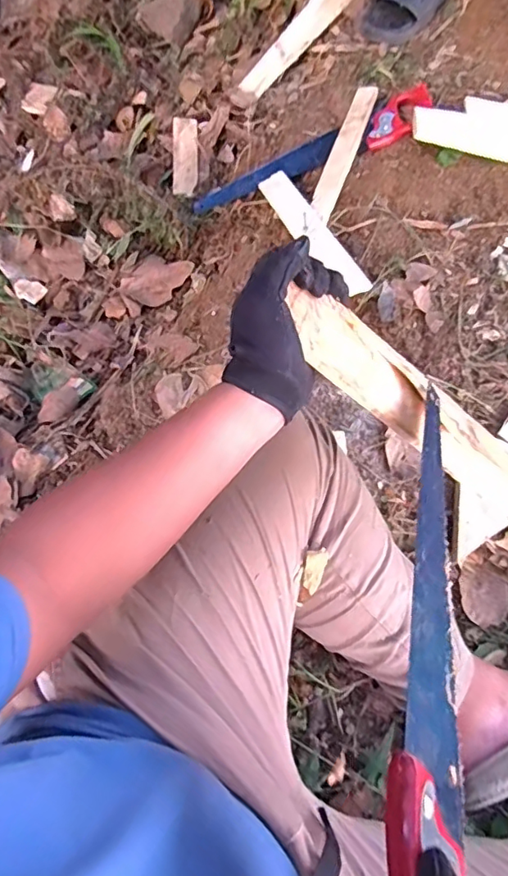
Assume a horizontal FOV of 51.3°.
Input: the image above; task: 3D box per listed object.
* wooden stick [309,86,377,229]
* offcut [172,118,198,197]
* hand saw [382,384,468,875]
[{"bbox_3d":[0.153,-0.489,0.911,0.041,0.024,0.309,19,68,9],"label":"wooden stick"},{"bbox_3d":[-0.144,-0.592,1.113,0.051,0.006,0.172,1,78,-7],"label":"offcut"},{"bbox_3d":[0.136,0.140,0.381,0.019,0.083,0.419,-15,36,33],"label":"hand saw"}]

